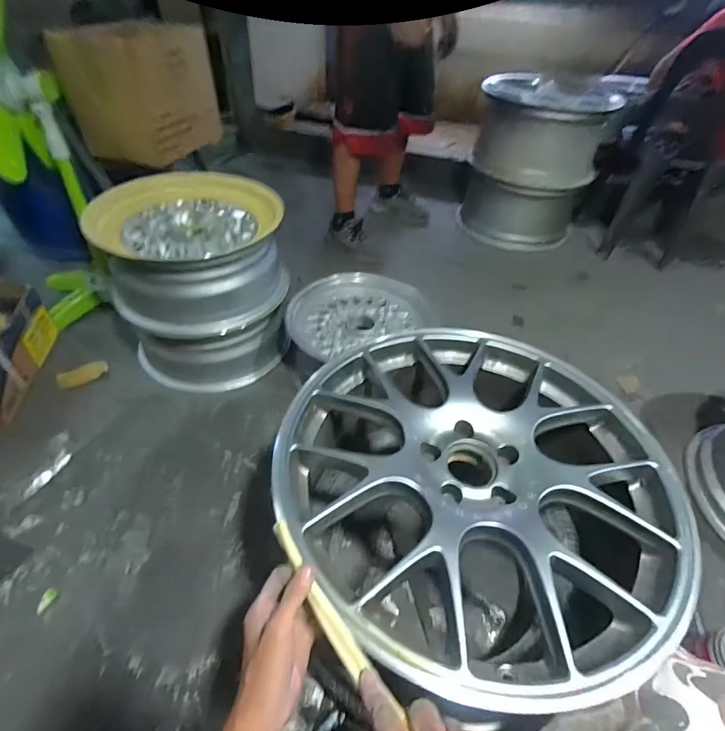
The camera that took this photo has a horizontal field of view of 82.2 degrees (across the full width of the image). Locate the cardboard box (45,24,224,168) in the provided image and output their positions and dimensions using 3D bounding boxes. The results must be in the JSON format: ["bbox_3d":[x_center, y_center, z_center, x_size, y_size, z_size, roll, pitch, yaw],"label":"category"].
[{"bbox_3d":[-0.605,-0.779,1.184,0.242,0.291,0.347,12,46,8],"label":"cardboard box"}]

